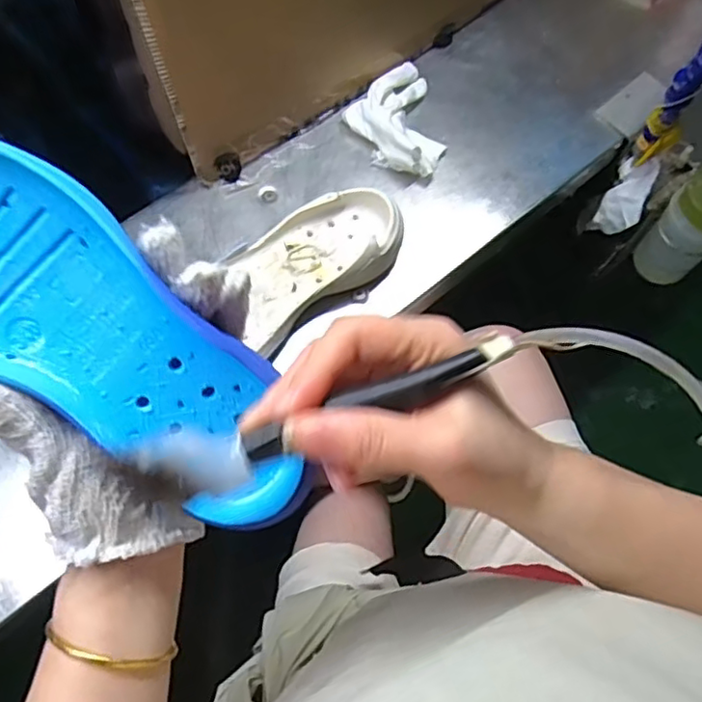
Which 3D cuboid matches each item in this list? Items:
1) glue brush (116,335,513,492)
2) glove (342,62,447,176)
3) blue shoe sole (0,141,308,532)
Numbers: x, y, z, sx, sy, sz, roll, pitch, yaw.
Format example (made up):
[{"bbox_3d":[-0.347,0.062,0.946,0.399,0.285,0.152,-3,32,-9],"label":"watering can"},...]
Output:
[{"bbox_3d":[-0.006,0.025,0.243,0.145,0.017,0.023,-20,68,-5],"label":"glue brush"},{"bbox_3d":[0.042,-0.239,0.629,0.088,0.030,0.134,-6,67,-3],"label":"glove"},{"bbox_3d":[-0.114,-0.011,0.264,0.227,0.031,0.079,38,68,-14],"label":"blue shoe sole"}]

